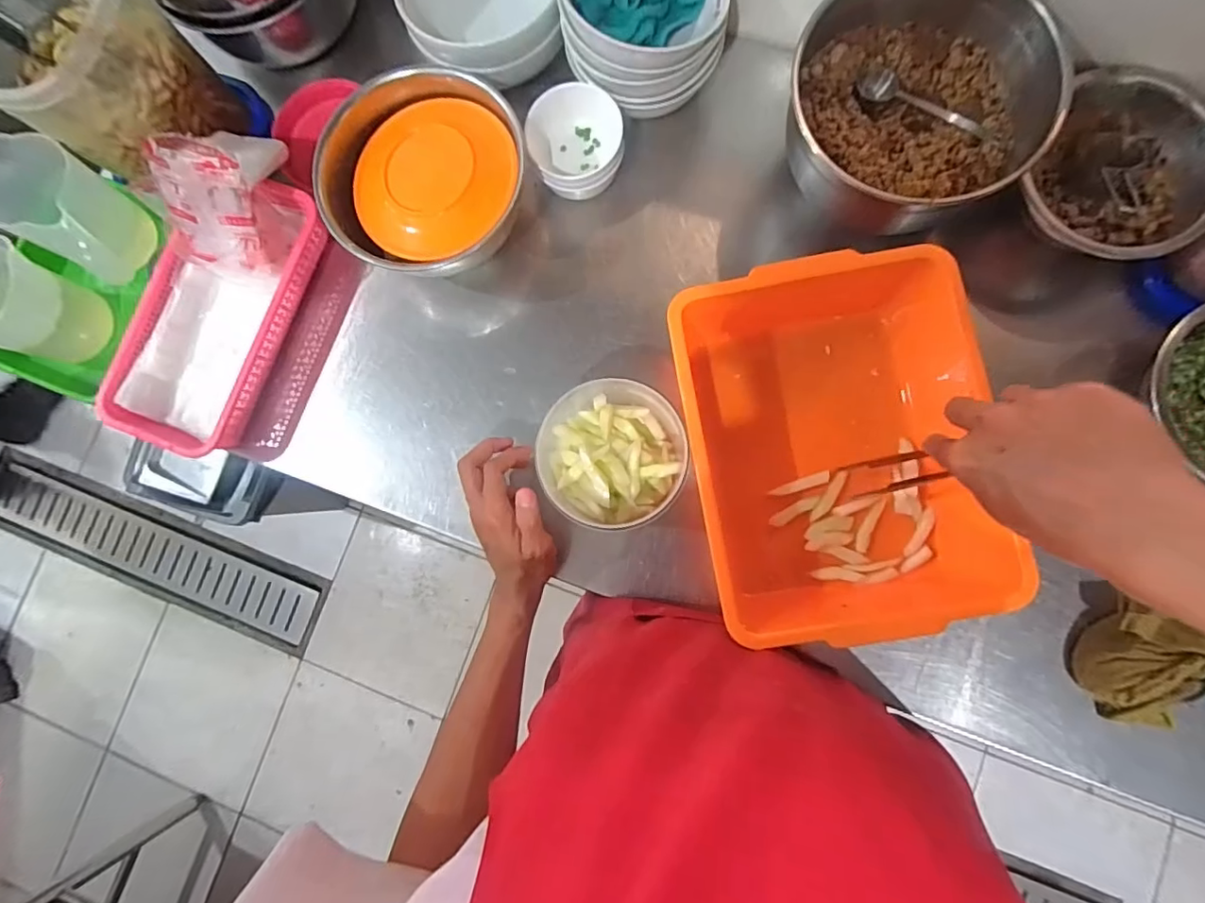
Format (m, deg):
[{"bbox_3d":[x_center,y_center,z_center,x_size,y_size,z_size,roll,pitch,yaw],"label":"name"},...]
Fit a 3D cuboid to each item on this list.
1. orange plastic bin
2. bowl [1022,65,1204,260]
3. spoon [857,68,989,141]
[{"bbox_3d":[0.194,-0.004,0.483,0.236,0.101,0.302,-12,83,3],"label":"orange plastic bin"},{"bbox_3d":[0.460,-0.251,0.484,0.146,0.061,0.145,0,84,5],"label":"bowl"},{"bbox_3d":[0.291,-0.314,0.498,0.121,0.016,0.029,26,87,7],"label":"spoon"}]

